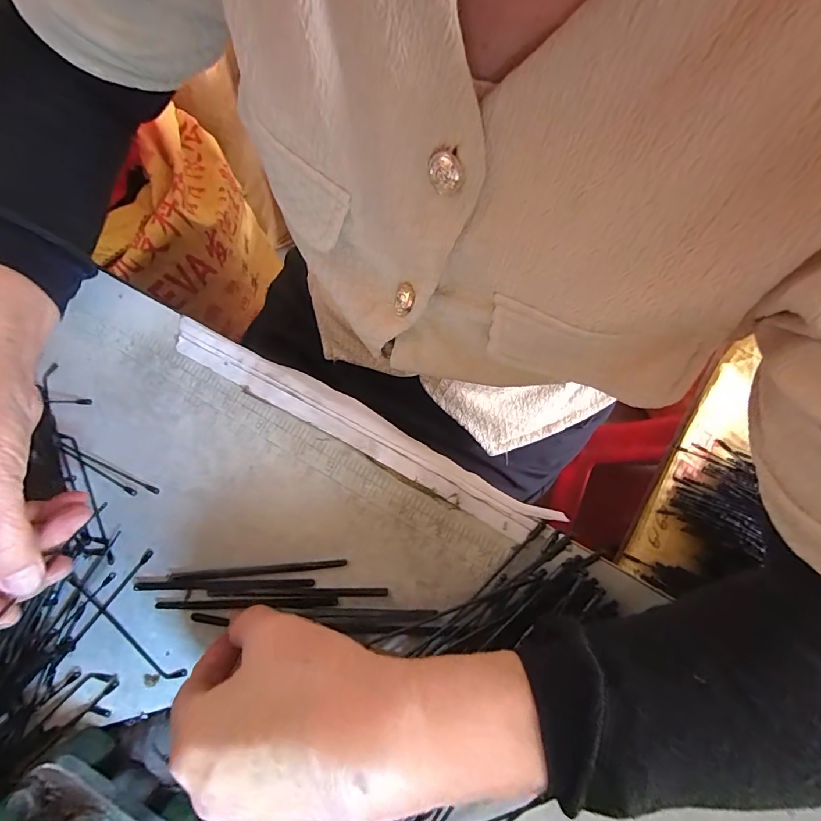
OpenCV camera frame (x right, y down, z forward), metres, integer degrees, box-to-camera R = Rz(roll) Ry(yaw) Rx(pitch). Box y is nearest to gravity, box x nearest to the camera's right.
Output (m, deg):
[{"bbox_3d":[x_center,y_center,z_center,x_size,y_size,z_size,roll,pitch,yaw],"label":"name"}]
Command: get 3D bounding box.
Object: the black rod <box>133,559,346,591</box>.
[{"bbox_3d":[-0.095,0.092,0.241,0.116,0.004,0.006,-6,77,-2],"label":"black rod"}]

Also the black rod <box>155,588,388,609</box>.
[{"bbox_3d":[-0.077,0.104,0.240,0.125,0.004,0.005,-4,77,-1],"label":"black rod"}]

